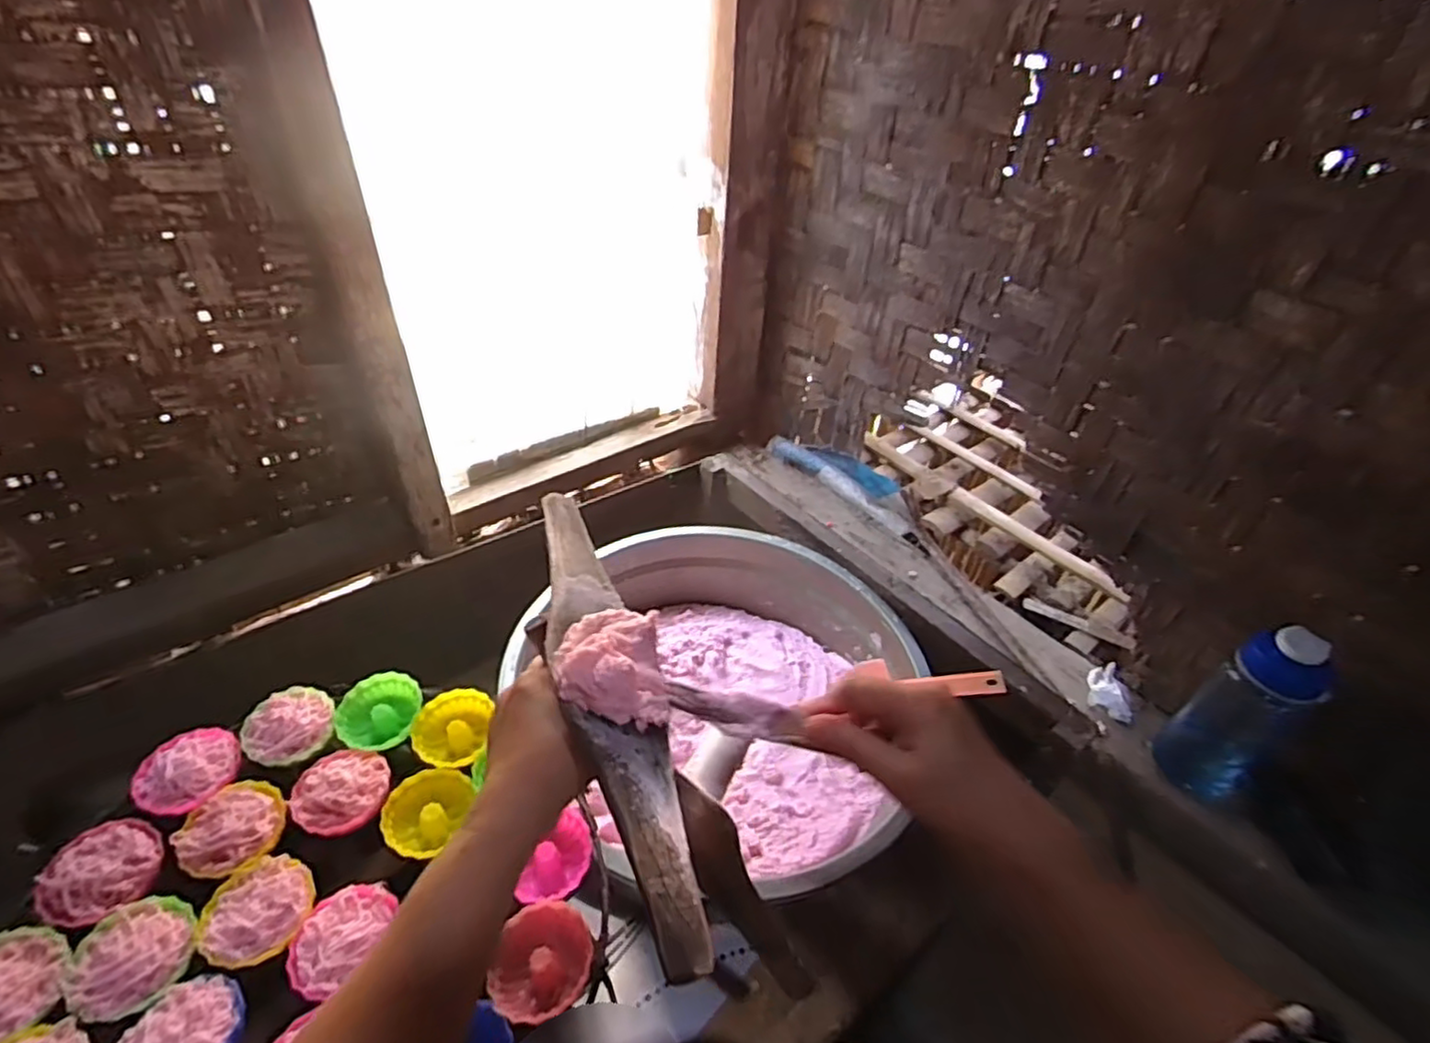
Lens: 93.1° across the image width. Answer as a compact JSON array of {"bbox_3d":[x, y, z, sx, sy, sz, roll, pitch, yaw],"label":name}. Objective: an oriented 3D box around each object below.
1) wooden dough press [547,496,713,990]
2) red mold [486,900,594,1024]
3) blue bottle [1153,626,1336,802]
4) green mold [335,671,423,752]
[{"bbox_3d":[-0.061,0.075,0.356,0.044,0.018,0.301,-10,40,-18],"label":"wooden dough press"},{"bbox_3d":[-0.105,0.269,0.415,0.057,0.025,0.054,-5,41,-12],"label":"red mold"},{"bbox_3d":[0.498,0.179,0.636,0.061,0.205,0.077,-22,47,-29],"label":"blue bottle"},{"bbox_3d":[-0.263,0.153,0.534,0.061,0.023,0.066,3,40,-3],"label":"green mold"}]

